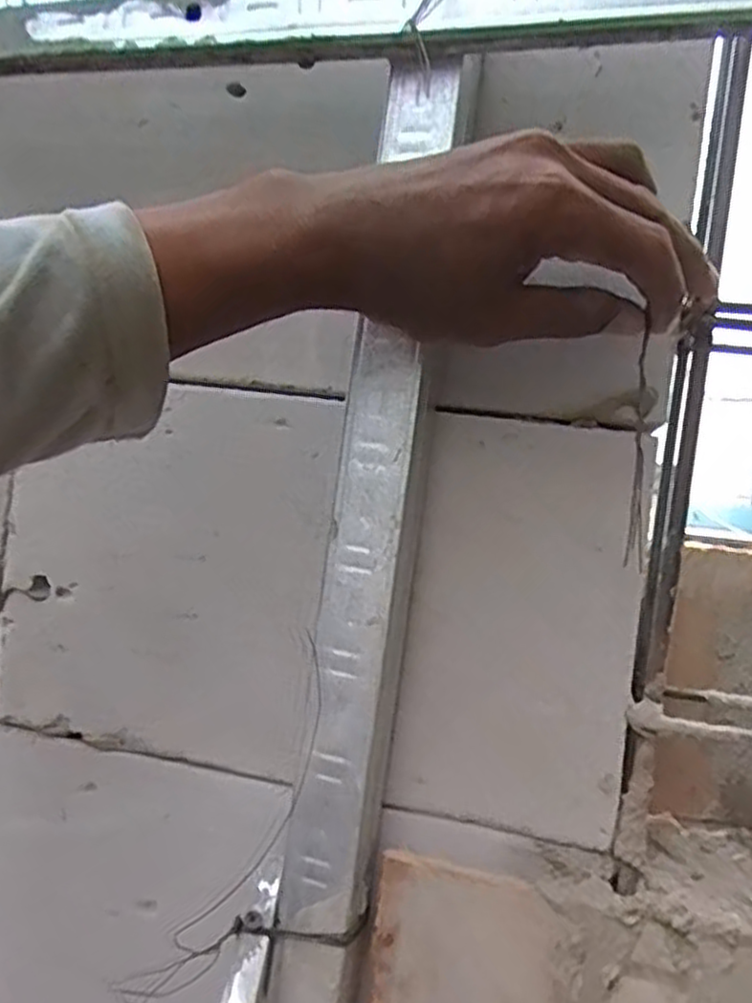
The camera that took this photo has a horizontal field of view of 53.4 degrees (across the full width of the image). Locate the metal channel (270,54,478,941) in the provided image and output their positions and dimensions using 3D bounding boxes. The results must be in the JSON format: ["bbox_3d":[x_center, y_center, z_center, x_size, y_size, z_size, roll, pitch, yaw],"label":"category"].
[{"bbox_3d":[0.001,-0.001,0.353,0.043,0.394,0.034,7,0,0],"label":"metal channel"}]

